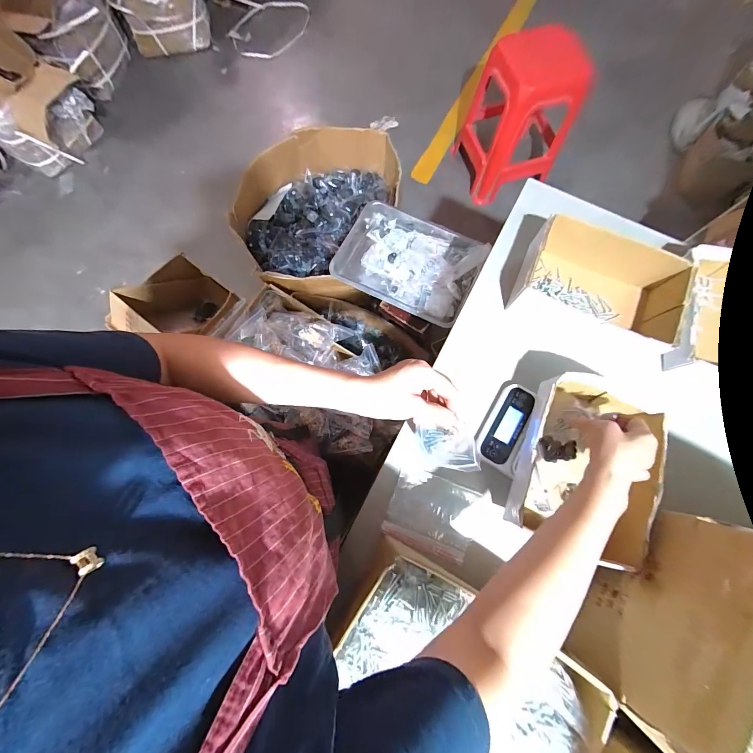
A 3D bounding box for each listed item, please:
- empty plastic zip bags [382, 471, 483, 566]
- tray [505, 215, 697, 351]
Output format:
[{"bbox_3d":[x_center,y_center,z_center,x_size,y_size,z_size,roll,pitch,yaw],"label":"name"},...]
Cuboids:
[{"bbox_3d":[0.089,0.221,0.528,0.136,0.014,0.112,21,78,4],"label":"empty plastic zip bags"},{"bbox_3d":[0.394,-0.150,0.595,0.264,0.114,0.173,26,78,5],"label":"tray"}]

